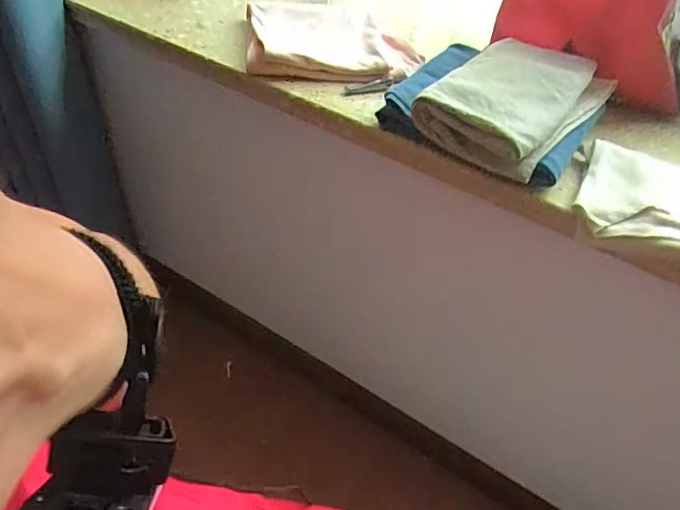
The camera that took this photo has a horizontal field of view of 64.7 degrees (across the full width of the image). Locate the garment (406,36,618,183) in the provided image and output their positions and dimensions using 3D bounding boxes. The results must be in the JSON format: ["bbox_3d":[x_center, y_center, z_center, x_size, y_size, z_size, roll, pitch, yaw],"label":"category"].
[{"bbox_3d":[0.221,-0.199,0.688,0.173,0.084,0.220,31,49,23],"label":"garment"}]

